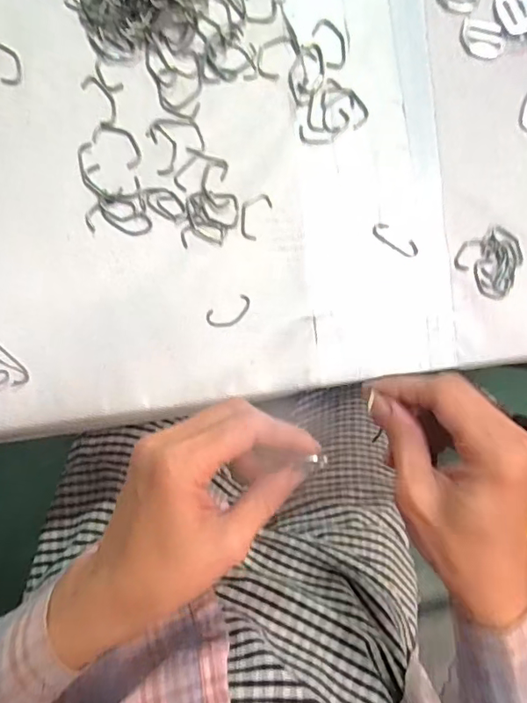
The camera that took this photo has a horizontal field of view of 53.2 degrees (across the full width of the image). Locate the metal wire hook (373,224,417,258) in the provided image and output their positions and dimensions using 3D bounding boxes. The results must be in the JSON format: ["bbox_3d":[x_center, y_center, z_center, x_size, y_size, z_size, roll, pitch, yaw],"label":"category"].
[{"bbox_3d":[0.095,-0.079,0.376,0.036,0.004,0.013,34,87,-6],"label":"metal wire hook"}]

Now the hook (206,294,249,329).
[{"bbox_3d":[-0.023,-0.026,0.360,0.032,0.004,0.016,-26,94,-6],"label":"hook"}]

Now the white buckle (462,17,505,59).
[{"bbox_3d":[0.160,-0.228,0.381,0.032,0.004,0.027,11,89,-7],"label":"white buckle"}]

